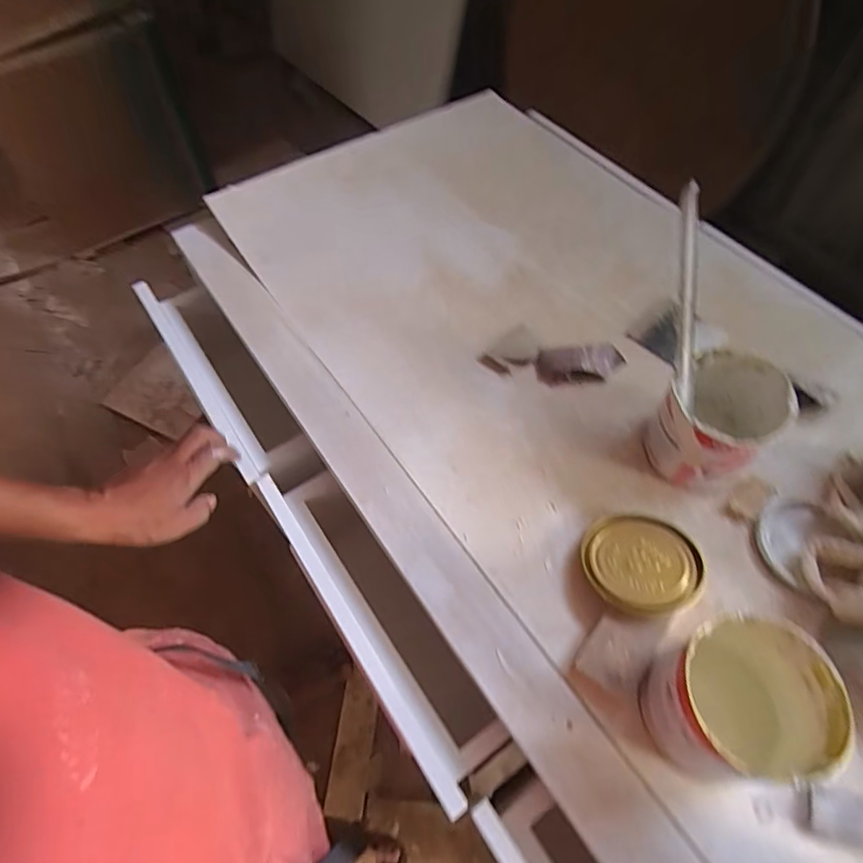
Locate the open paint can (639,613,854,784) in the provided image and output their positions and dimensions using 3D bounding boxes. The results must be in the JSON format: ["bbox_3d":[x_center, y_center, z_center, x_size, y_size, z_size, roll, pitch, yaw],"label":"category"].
[{"bbox_3d":[0.229,0.204,0.412,0.109,0.089,0.110,0,58,0],"label":"open paint can"}]

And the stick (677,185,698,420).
[{"bbox_3d":[0.225,-0.107,0.476,0.016,0.208,0.011,-24,34,-11],"label":"stick"}]

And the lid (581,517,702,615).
[{"bbox_3d":[0.196,0.121,0.507,0.101,0.012,0.097,0,47,13],"label":"lid"}]

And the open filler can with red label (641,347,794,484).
[{"bbox_3d":[0.280,-0.009,0.542,0.092,0.107,0.110,32,63,19],"label":"open filler can with red label"}]

